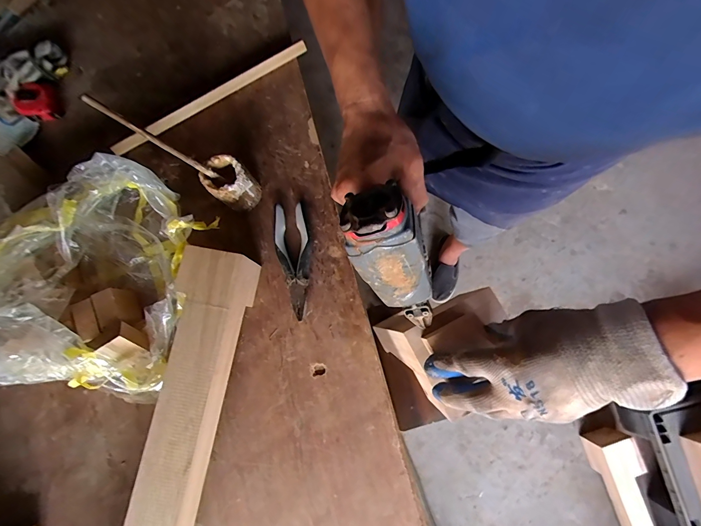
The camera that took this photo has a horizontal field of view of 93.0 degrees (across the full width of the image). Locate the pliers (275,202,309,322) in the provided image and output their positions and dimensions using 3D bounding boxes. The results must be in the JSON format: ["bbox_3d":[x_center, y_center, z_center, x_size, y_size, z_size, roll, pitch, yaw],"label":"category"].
[{"bbox_3d":[-0.097,-0.003,0.550,0.053,0.026,0.186,-2,80,0],"label":"pliers"}]

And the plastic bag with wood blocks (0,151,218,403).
[{"bbox_3d":[-0.406,0.009,0.508,0.321,0.136,0.325,16,80,3],"label":"plastic bag with wood blocks"}]

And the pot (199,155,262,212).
[{"bbox_3d":[-0.190,-0.125,0.538,0.058,0.093,0.063,0,80,0],"label":"pot"}]

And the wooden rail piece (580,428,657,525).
[{"bbox_3d":[0.939,0.885,1.062,0.103,0.099,0.649,-14,80,-2],"label":"wooden rail piece"}]

